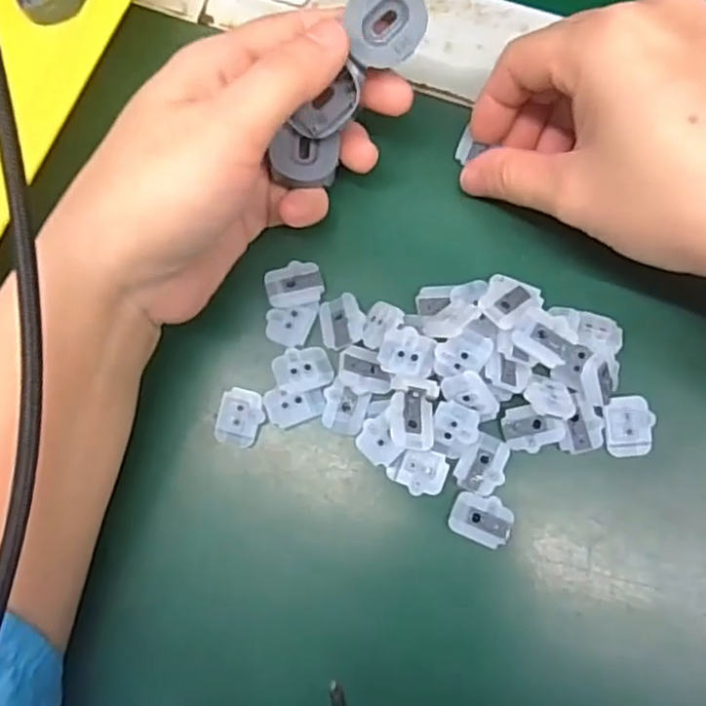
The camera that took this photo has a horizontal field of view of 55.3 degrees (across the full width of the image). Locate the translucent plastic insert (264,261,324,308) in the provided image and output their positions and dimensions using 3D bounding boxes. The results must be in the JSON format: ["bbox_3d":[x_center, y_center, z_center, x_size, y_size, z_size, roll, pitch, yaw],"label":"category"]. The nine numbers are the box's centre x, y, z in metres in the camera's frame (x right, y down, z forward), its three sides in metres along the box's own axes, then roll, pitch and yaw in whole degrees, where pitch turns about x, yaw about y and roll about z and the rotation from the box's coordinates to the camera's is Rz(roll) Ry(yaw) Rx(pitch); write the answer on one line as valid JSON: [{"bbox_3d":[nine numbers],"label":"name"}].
[{"bbox_3d":[-0.022,-0.027,0.258,0.021,0.004,0.017,-12,80,2],"label":"translucent plastic insert"}]

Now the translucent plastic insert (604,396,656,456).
[{"bbox_3d":[0.100,0.027,0.245,0.017,0.005,0.021,0,81,4],"label":"translucent plastic insert"}]

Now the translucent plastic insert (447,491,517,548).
[{"bbox_3d":[0.047,0.060,0.243,0.022,0.004,0.017,23,83,7],"label":"translucent plastic insert"}]

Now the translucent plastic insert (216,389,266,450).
[{"bbox_3d":[-0.043,0.025,0.256,0.017,0.006,0.021,15,82,6],"label":"translucent plastic insert"}]

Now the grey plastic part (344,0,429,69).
[{"bbox_3d":[0.012,-0.107,0.218,0.024,0.004,0.026,-9,110,-2],"label":"grey plastic part"}]

